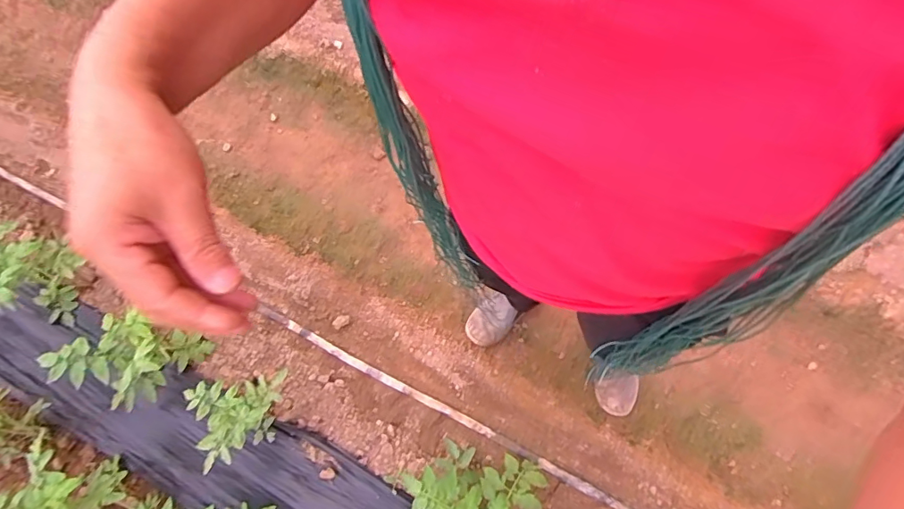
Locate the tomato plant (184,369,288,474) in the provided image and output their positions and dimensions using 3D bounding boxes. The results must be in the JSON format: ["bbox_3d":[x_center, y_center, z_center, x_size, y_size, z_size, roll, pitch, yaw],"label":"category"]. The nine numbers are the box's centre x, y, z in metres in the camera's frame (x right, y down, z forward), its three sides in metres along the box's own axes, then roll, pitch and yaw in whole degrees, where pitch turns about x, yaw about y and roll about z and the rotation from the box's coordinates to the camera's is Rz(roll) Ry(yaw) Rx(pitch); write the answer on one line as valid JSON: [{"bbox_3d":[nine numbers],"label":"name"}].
[{"bbox_3d":[-0.461,0.356,1.104,0.174,0.197,0.172,-19,73,0],"label":"tomato plant"}]

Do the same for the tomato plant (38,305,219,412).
[{"bbox_3d":[-0.732,0.254,1.169,0.214,0.264,0.173,-41,74,-6],"label":"tomato plant"}]

